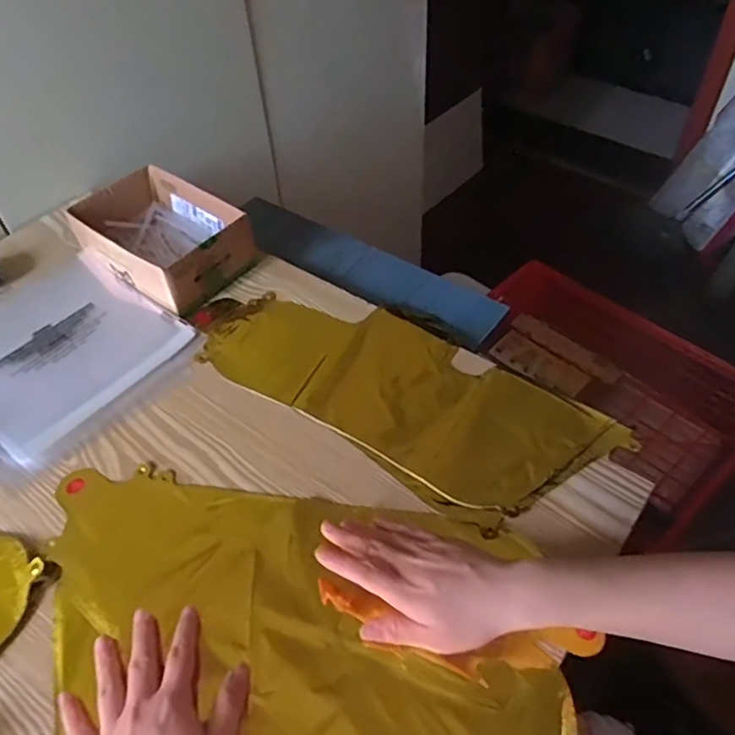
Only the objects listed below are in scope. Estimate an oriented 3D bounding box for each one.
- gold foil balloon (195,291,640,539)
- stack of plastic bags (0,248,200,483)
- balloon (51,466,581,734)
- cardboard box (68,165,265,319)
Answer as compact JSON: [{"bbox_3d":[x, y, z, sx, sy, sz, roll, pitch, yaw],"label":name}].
[{"bbox_3d":[0.026,0.002,0.602,0.408,0.006,0.193,29,56,24],"label":"gold foil balloon"},{"bbox_3d":[-0.323,-0.026,0.636,0.211,0.013,0.252,-36,57,-25],"label":"stack of plastic bags"},{"bbox_3d":[-0.074,0.240,0.422,0.407,0.022,0.326,8,50,9],"label":"balloon"},{"bbox_3d":[-0.233,-0.149,0.698,0.185,0.064,0.128,29,56,24],"label":"cardboard box"}]

